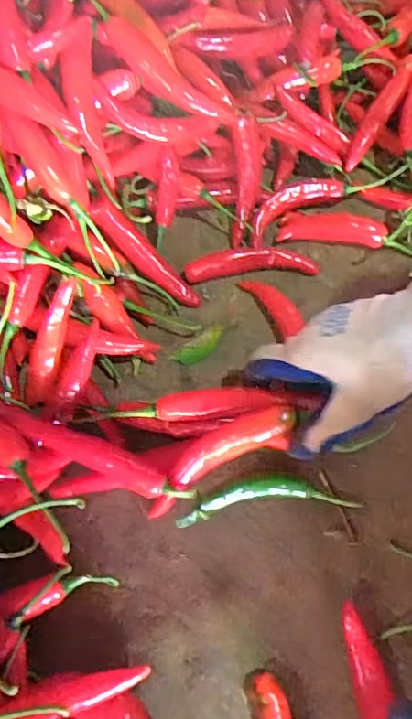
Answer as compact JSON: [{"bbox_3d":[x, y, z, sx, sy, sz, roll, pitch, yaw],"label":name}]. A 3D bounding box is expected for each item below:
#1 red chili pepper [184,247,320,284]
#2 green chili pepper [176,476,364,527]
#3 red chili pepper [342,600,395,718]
[{"bbox_3d":[0.038,-0.086,0.464,0.112,0.018,0.029,-4,64,1],"label":"red chili pepper"},{"bbox_3d":[0.042,0.095,0.375,0.124,0.021,0.026,-8,64,0],"label":"green chili pepper"},{"bbox_3d":[0.101,0.213,0.316,0.022,0.025,0.126,-5,64,1],"label":"red chili pepper"}]

